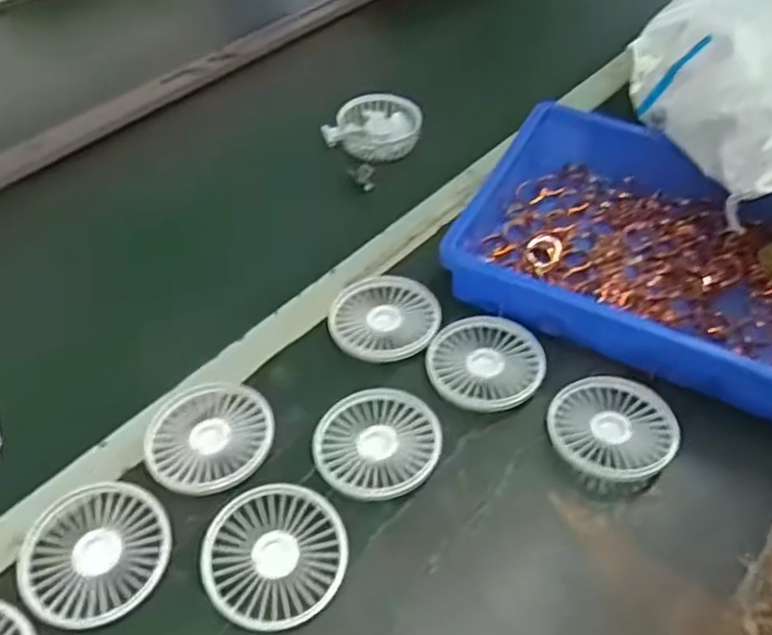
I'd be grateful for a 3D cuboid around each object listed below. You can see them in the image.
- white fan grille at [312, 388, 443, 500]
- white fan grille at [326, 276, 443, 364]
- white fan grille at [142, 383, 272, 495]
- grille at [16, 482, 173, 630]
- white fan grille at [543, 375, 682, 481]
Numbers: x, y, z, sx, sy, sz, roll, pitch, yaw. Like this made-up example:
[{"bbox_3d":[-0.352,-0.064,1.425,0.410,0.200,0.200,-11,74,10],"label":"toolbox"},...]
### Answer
[{"bbox_3d":[-0.006,0.087,0.489,0.088,0.007,0.085,5,50,4],"label":"white fan grille"},{"bbox_3d":[-0.002,-0.002,0.565,0.088,0.006,0.089,0,50,0],"label":"white fan grille"},{"bbox_3d":[-0.126,0.083,0.491,0.087,0.008,0.092,0,50,0],"label":"white fan grille"},{"bbox_3d":[-0.186,0.147,0.438,0.087,0.010,0.087,0,50,0],"label":"grille"},{"bbox_3d":[0.164,0.080,0.498,0.086,0.017,0.087,0,50,0],"label":"white fan grille"}]

